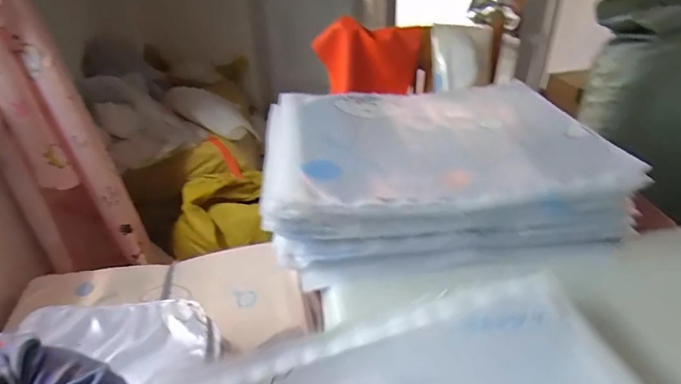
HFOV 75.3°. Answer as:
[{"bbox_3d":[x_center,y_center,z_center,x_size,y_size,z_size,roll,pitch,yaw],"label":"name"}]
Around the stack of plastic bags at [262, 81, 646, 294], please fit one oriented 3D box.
[{"bbox_3d":[0.127,-0.045,0.682,0.463,0.110,0.352,-5,34,-4],"label":"stack of plastic bags"}]

